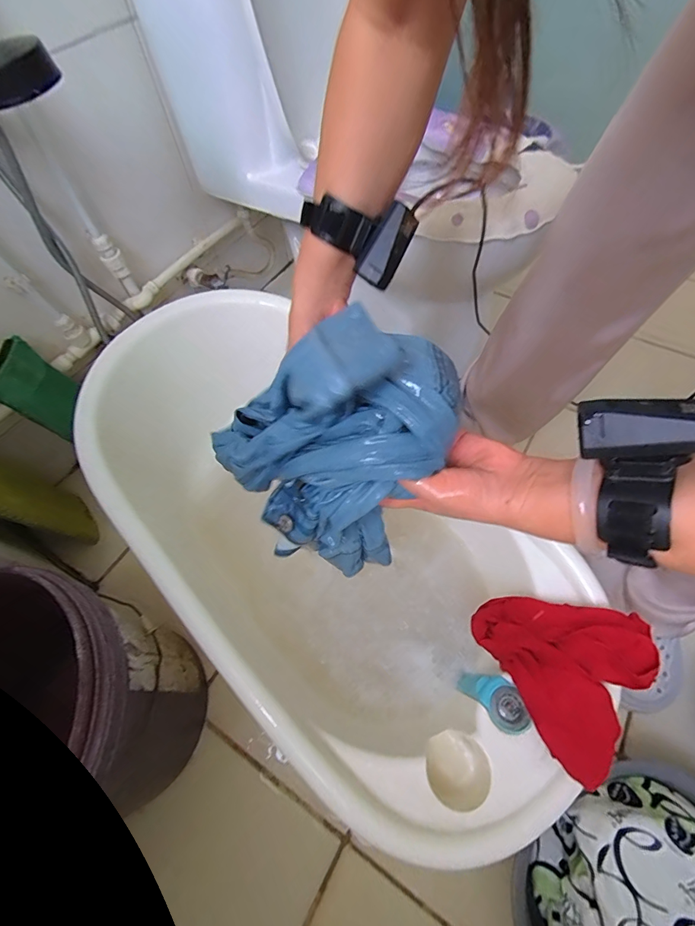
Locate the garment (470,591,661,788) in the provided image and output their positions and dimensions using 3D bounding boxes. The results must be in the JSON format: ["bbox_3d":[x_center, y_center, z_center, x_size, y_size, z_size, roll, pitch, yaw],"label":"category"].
[{"bbox_3d":[0.264,0.233,0.466,0.156,0.091,0.183,-21,62,-8],"label":"garment"}]

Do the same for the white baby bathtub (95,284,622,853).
[{"bbox_3d":[-0.064,0.106,0.609,0.434,0.238,0.848,-39,66,-17],"label":"white baby bathtub"}]

